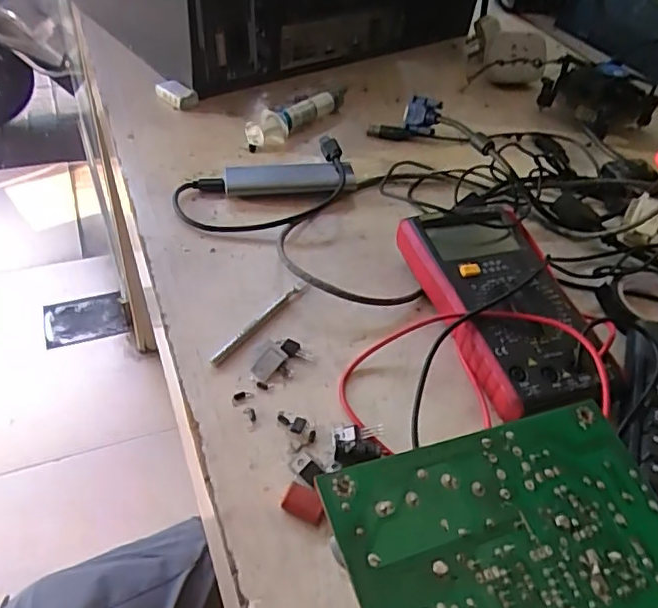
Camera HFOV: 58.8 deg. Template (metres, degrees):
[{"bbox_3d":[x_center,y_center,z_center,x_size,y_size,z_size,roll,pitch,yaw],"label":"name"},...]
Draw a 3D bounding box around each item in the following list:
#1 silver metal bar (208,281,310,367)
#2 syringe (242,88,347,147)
[{"bbox_3d":[-0.042,0.011,0.363,0.008,0.005,0.085,32,51,22],"label":"silver metal bar"},{"bbox_3d":[-0.031,-0.176,0.547,0.024,0.031,0.124,35,52,24],"label":"syringe"}]

